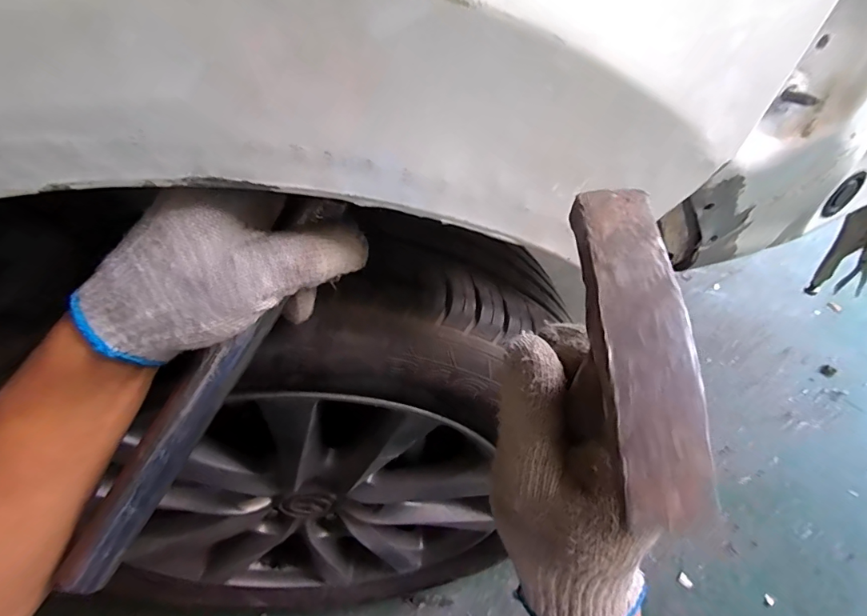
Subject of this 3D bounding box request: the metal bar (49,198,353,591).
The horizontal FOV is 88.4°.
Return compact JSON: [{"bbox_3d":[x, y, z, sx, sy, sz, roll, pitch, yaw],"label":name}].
[{"bbox_3d":[-0.130,0.050,0.244,0.021,0.021,0.261,38,96,32],"label":"metal bar"}]

